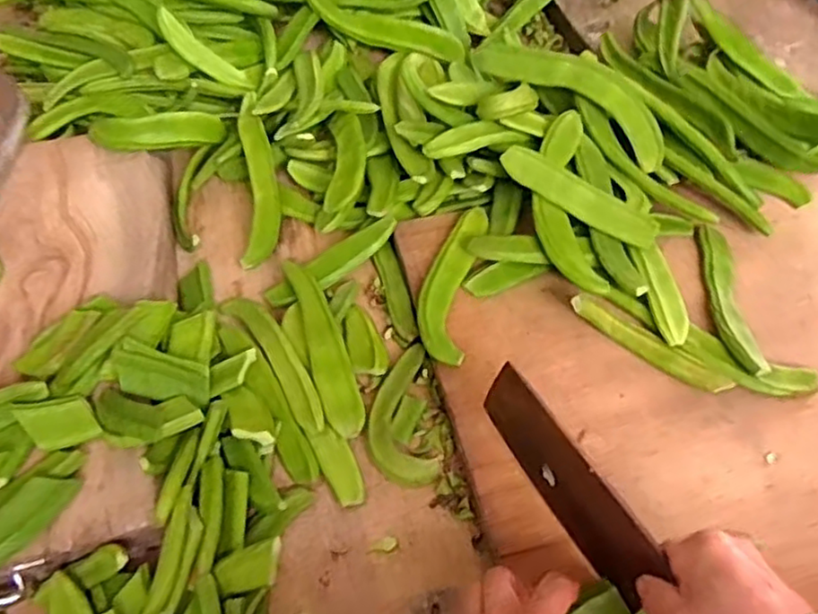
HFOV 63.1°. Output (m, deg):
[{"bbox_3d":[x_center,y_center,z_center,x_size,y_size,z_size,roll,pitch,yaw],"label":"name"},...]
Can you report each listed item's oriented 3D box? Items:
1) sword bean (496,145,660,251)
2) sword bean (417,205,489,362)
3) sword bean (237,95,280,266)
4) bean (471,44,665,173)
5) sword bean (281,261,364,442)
[{"bbox_3d":[0.157,-0.103,0.619,0.155,0.007,0.036,32,85,9],"label":"sword bean"},{"bbox_3d":[0.040,-0.028,0.621,0.046,0.011,0.178,10,54,6],"label":"sword bean"},{"bbox_3d":[-0.159,-0.137,0.704,0.038,0.020,0.202,-6,75,-6],"label":"sword bean"},{"bbox_3d":[0.170,-0.217,0.684,0.211,0.061,0.059,29,58,19],"label":"bean"},{"bbox_3d":[-0.078,0.026,0.595,0.034,0.020,0.188,-15,55,-12],"label":"sword bean"}]

